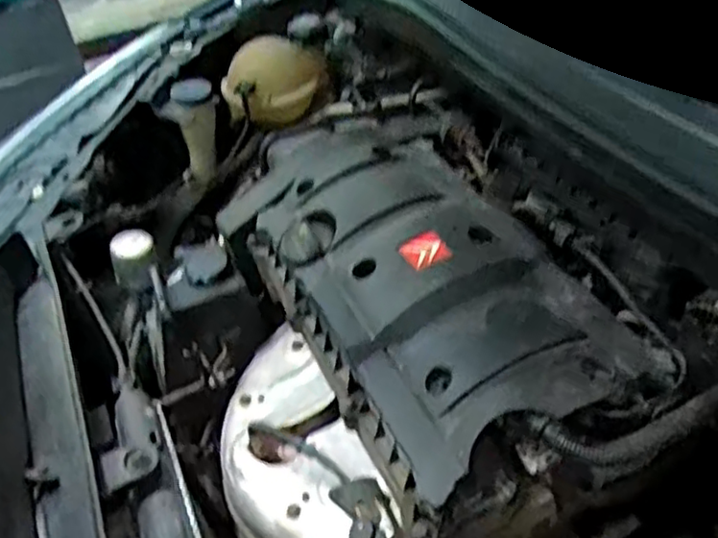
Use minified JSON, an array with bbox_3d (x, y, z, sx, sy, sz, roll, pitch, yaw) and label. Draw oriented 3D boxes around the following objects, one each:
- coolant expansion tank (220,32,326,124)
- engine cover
[{"bbox_3d":[-0.132,-0.282,1.013,0.142,0.105,0.099,-26,45,-20],"label":"coolant expansion tank"},{"bbox_3d":[0.043,0.001,0.637,0.223,0.082,0.448,-24,44,-18],"label":"engine cover"}]

